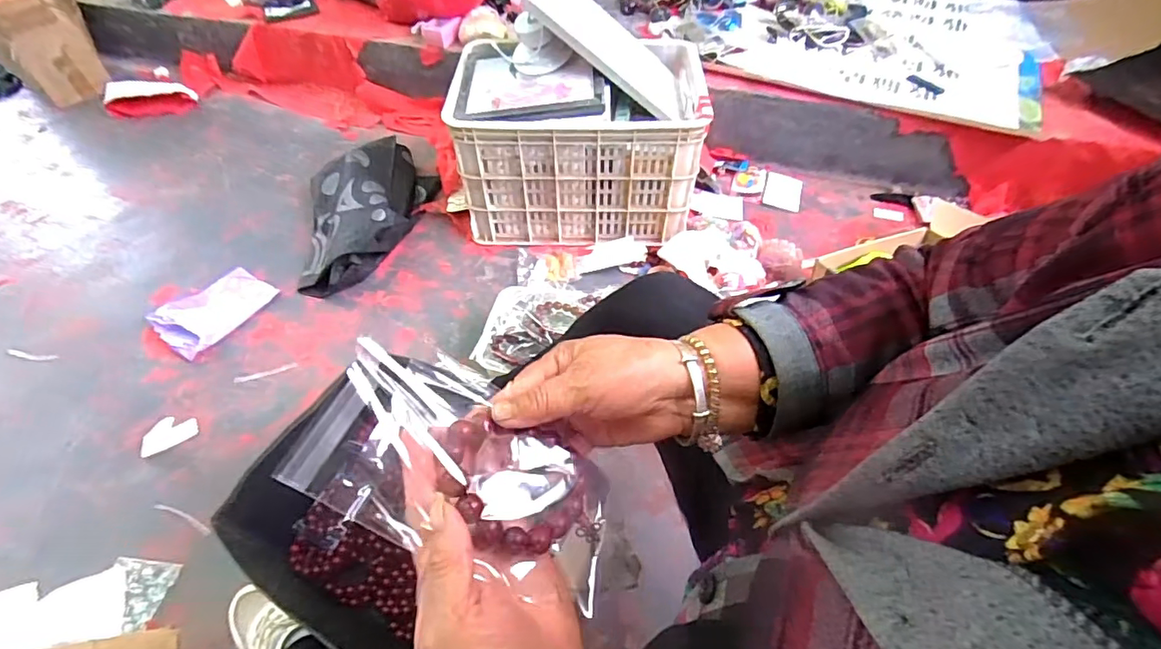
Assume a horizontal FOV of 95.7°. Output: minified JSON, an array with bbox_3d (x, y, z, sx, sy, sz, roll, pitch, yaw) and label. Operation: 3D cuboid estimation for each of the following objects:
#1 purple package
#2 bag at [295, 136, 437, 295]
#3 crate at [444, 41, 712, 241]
[{"bbox_3d":[-0.737,-0.037,1.053,0.139,0.042,0.212,22,54,19],"label":"purple package"},{"bbox_3d":[-0.500,-0.279,1.189,0.275,0.131,0.466,1,50,3],"label":"bag"},{"bbox_3d":[-0.009,-0.373,1.127,0.464,0.324,0.272,-1,50,1],"label":"crate"}]

